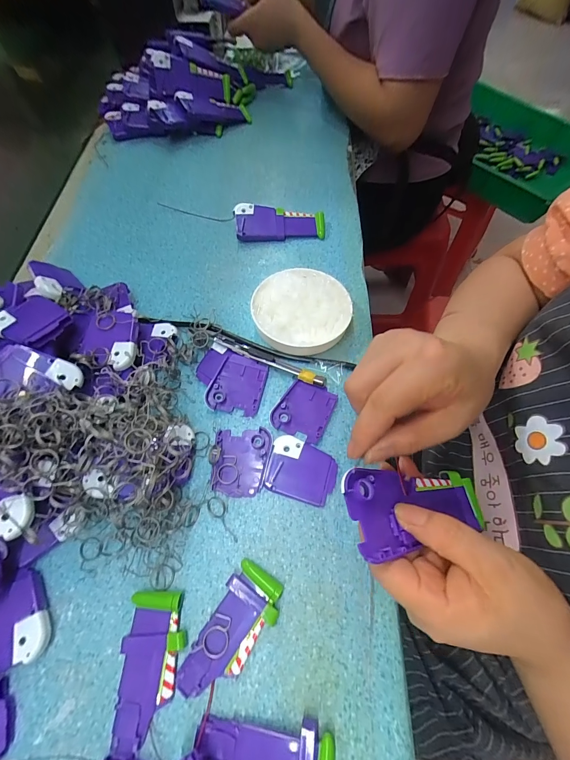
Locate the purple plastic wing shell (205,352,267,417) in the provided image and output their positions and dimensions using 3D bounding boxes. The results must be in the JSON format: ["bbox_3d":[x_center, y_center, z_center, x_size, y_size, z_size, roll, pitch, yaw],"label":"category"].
[{"bbox_3d":[-0.047,0.004,0.323,0.051,0.011,0.061,15,64,7],"label":"purple plastic wing shell"}]

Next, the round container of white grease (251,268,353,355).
[{"bbox_3d":[0.018,-0.075,0.351,0.103,0.026,0.103,0,63,-1],"label":"round container of white grease"}]

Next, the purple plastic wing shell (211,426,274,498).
[{"bbox_3d":[-0.040,0.075,0.293,0.050,0.006,0.060,2,63,1],"label":"purple plastic wing shell"}]

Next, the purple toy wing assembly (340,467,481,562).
[{"bbox_3d":[0.090,0.085,0.211,0.116,0.014,0.049,5,60,-25],"label":"purple toy wing assembly"}]

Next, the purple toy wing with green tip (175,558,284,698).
[{"bbox_3d":[-0.038,0.187,0.233,0.041,0.012,0.088,27,66,12],"label":"purple toy wing with green tip"}]

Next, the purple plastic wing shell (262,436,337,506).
[{"bbox_3d":[0.015,0.082,0.289,0.061,0.006,0.052,14,64,7],"label":"purple plastic wing shell"}]

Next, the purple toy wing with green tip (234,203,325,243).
[{"bbox_3d":[-0.006,-0.212,0.428,0.120,0.024,0.049,0,63,-1],"label":"purple toy wing with green tip"}]

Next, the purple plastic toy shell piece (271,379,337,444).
[{"bbox_3d":[0.019,0.028,0.312,0.051,0.004,0.057,24,65,11],"label":"purple plastic toy shell piece"}]

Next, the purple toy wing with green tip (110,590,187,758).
[{"bbox_3d":[-0.095,0.204,0.227,0.042,0.010,0.088,-3,63,-2],"label":"purple toy wing with green tip"}]

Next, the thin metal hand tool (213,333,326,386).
[{"bbox_3d":[-0.018,-0.021,0.332,0.126,0.011,0.013,23,65,11],"label":"thin metal hand tool"}]

